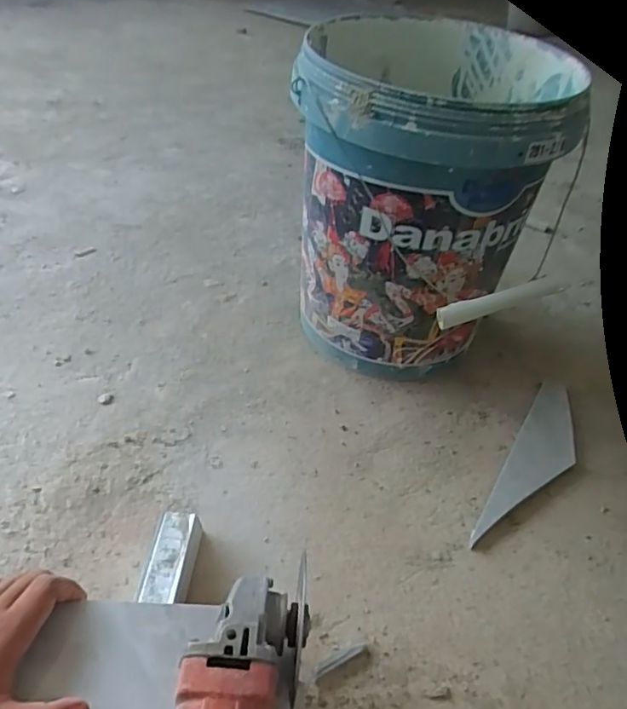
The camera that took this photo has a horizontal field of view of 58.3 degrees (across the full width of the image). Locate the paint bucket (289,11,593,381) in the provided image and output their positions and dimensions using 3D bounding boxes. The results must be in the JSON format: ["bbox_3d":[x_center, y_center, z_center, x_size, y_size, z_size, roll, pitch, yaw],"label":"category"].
[{"bbox_3d":[0.112,-0.177,0.716,0.281,0.371,0.297,2,41,-5],"label":"paint bucket"}]

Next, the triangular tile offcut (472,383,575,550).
[{"bbox_3d":[0.265,0.122,0.660,0.065,0.012,0.277,21,46,25],"label":"triangular tile offcut"}]

